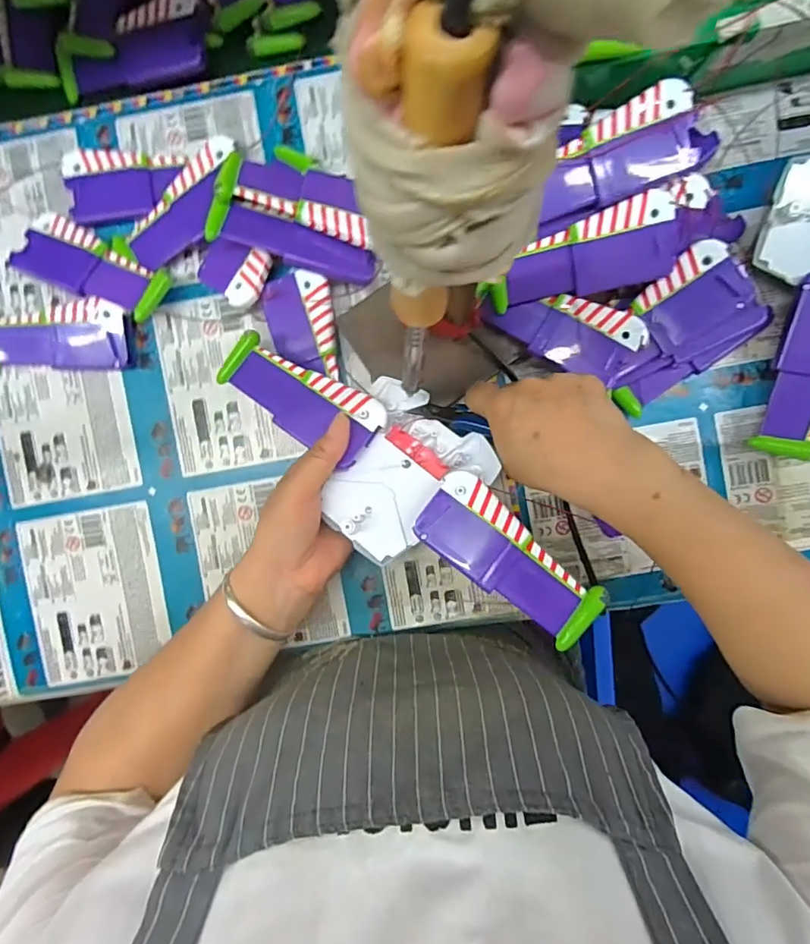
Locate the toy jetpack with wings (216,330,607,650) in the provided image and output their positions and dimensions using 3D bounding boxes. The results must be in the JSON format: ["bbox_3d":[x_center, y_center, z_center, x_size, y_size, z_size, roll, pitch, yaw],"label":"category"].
[{"bbox_3d":[-0.003,0.003,0.341,0.288,0.030,0.100,38,95,12],"label":"toy jetpack with wings"}]

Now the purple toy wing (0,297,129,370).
[{"bbox_3d":[-0.274,-0.105,0.391,0.123,0.019,0.048,0,94,3],"label":"purple toy wing"}]

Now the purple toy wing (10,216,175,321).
[{"bbox_3d":[-0.233,-0.153,0.381,0.115,0.025,0.045,25,95,1],"label":"purple toy wing"}]

